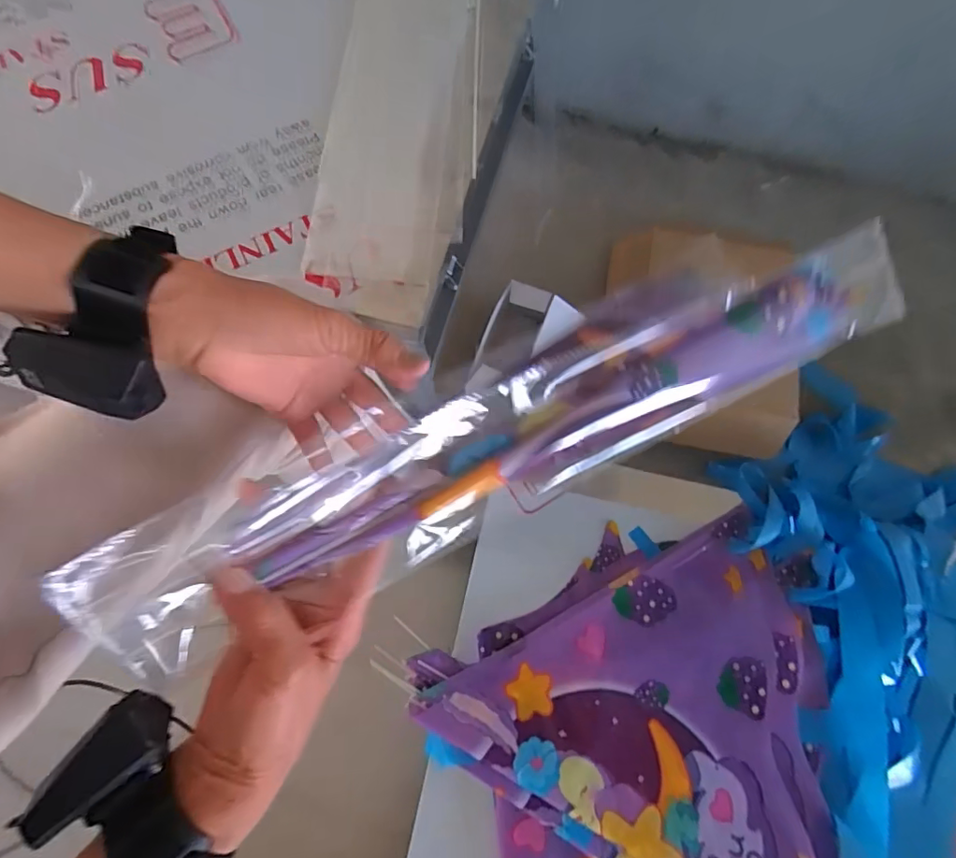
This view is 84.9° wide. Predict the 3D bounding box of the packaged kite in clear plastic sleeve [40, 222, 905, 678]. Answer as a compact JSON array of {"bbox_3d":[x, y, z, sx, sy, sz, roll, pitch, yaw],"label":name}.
[{"bbox_3d":[0.081,-0.023,0.369,0.635,0.031,0.099,-23,75,-19],"label":"packaged kite in clear plastic sleeve"}]

